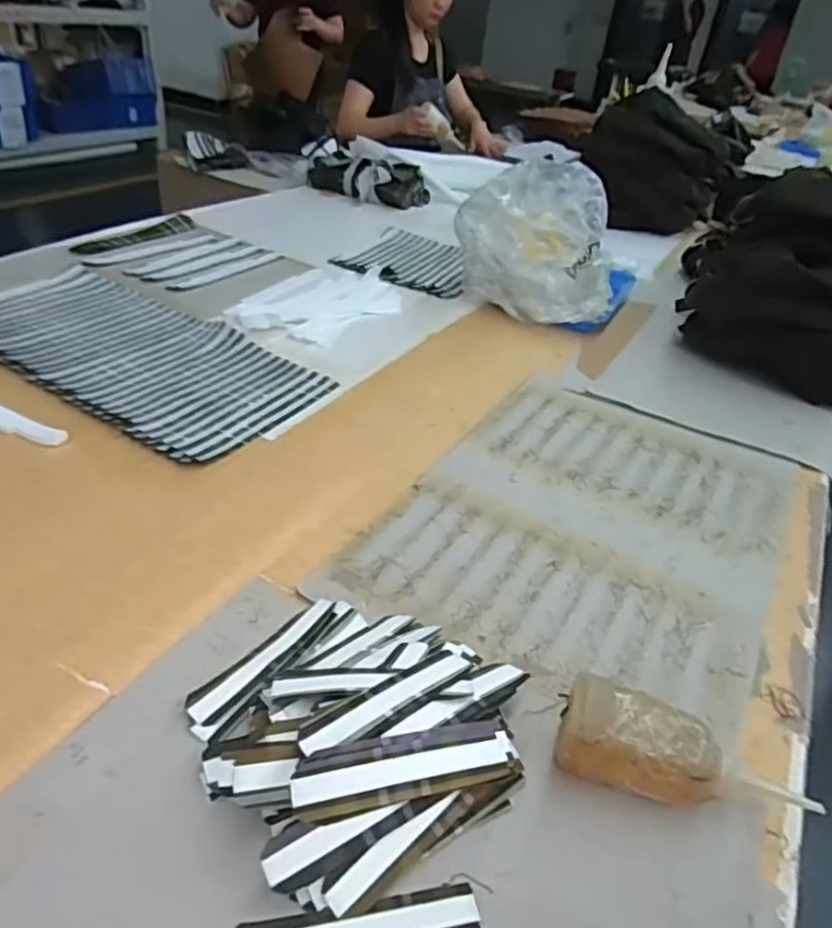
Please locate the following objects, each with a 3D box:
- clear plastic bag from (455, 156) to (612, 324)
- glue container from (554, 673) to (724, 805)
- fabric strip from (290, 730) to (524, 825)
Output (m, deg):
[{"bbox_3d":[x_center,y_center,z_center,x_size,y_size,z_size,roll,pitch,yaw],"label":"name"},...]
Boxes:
[{"bbox_3d":[0.212,-0.362,1.125,0.254,0.225,0.154,25,38,23],"label":"clear plastic bag"},{"bbox_3d":[0.152,0.195,0.468,0.104,0.068,0.060,14,36,10],"label":"glue container"},{"bbox_3d":[-0.002,0.194,0.429,0.151,0.009,0.034,0,62,-24],"label":"fabric strip"}]

